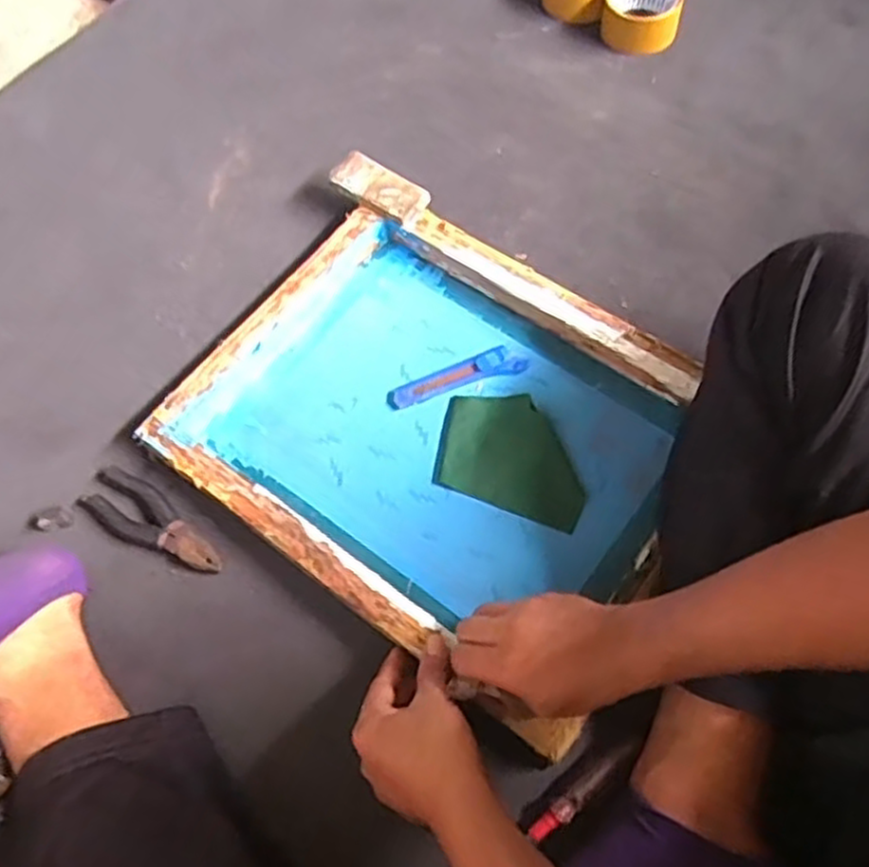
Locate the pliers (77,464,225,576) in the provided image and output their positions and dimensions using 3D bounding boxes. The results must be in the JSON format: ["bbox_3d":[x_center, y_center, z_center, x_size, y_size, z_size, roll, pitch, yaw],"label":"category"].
[{"bbox_3d":[-0.258,0.081,0.692,0.153,0.008,0.052,26,70,14],"label":"pliers"}]

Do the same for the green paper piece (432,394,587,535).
[{"bbox_3d":[0.075,0.020,0.701,0.144,0.010,0.104,20,69,12],"label":"green paper piece"}]

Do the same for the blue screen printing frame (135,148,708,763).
[{"bbox_3d":[0.008,-0.008,0.678,0.427,0.050,0.349,35,73,17],"label":"blue screen printing frame"}]

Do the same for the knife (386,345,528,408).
[{"bbox_3d":[0.020,-0.056,0.733,0.136,0.013,0.030,-17,66,-4],"label":"knife"}]

